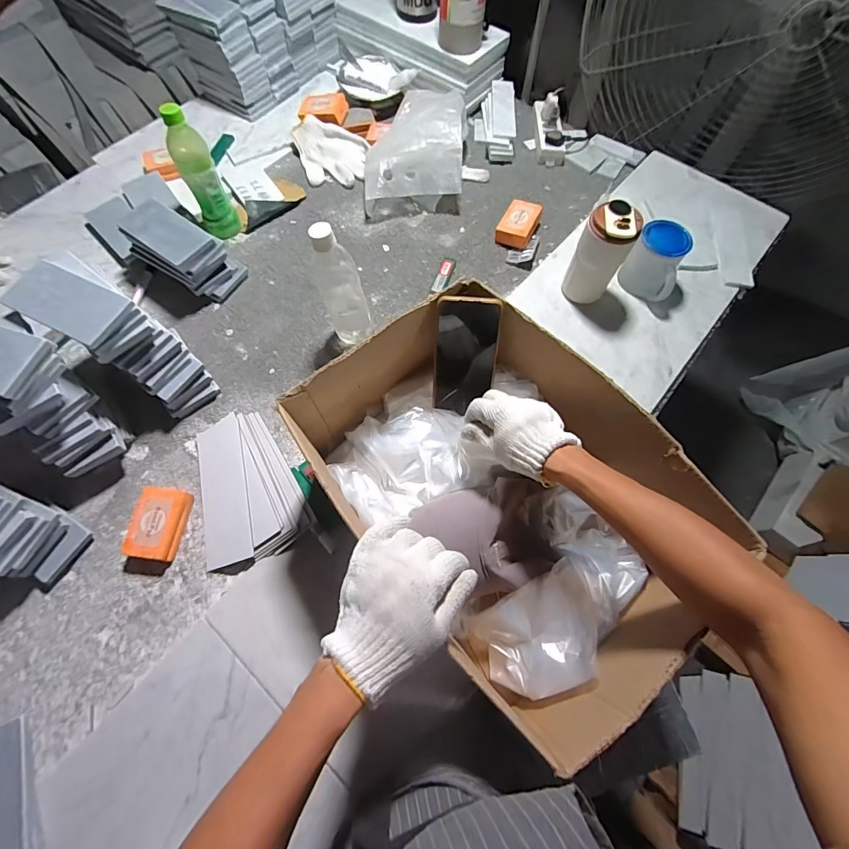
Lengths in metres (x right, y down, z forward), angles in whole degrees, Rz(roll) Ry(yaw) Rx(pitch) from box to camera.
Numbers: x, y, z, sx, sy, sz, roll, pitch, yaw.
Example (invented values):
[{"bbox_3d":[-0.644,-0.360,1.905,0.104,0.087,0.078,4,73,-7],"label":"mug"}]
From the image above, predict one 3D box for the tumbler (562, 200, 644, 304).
[{"bbox_3d":[0.282,-0.271,0.666,0.077,0.159,0.070,0,70,1],"label":"tumbler"}]

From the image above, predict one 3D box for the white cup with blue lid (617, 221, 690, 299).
[{"bbox_3d":[0.399,-0.279,0.703,0.093,0.098,0.082,33,74,12],"label":"white cup with blue lid"}]

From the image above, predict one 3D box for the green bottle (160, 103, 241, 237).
[{"bbox_3d":[-0.395,-0.435,0.714,0.071,0.202,0.070,-29,70,-9],"label":"green bottle"}]

